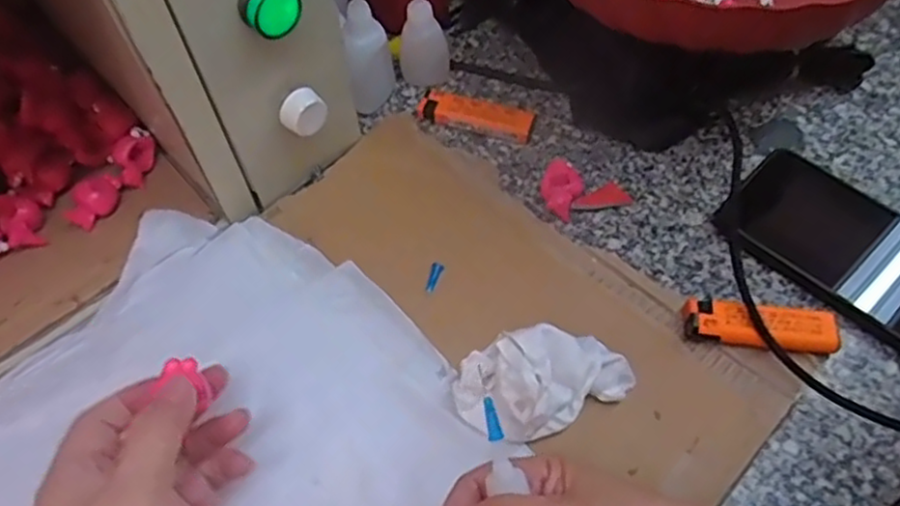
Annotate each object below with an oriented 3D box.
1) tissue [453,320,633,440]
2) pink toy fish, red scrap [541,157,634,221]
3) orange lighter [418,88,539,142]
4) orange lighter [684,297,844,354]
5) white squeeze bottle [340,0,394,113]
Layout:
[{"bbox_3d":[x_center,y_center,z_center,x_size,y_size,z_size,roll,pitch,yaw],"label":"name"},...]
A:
[{"bbox_3d":[0.049,0.066,0.352,0.090,0.042,0.045,-17,58,-11],"label":"tissue"},{"bbox_3d":[0.088,-0.040,0.443,0.057,0.023,0.032,4,57,3],"label":"pink toy fish, red scrap"},{"bbox_3d":[0.018,-0.097,0.489,0.081,0.014,0.024,12,58,8],"label":"orange lighter"},{"bbox_3d":[0.176,0.041,0.391,0.082,0.016,0.026,8,57,6],"label":"orange lighter"},{"bbox_3d":[-0.057,-0.139,0.474,0.031,0.084,0.027,-4,57,-3],"label":"white squeeze bottle"}]

